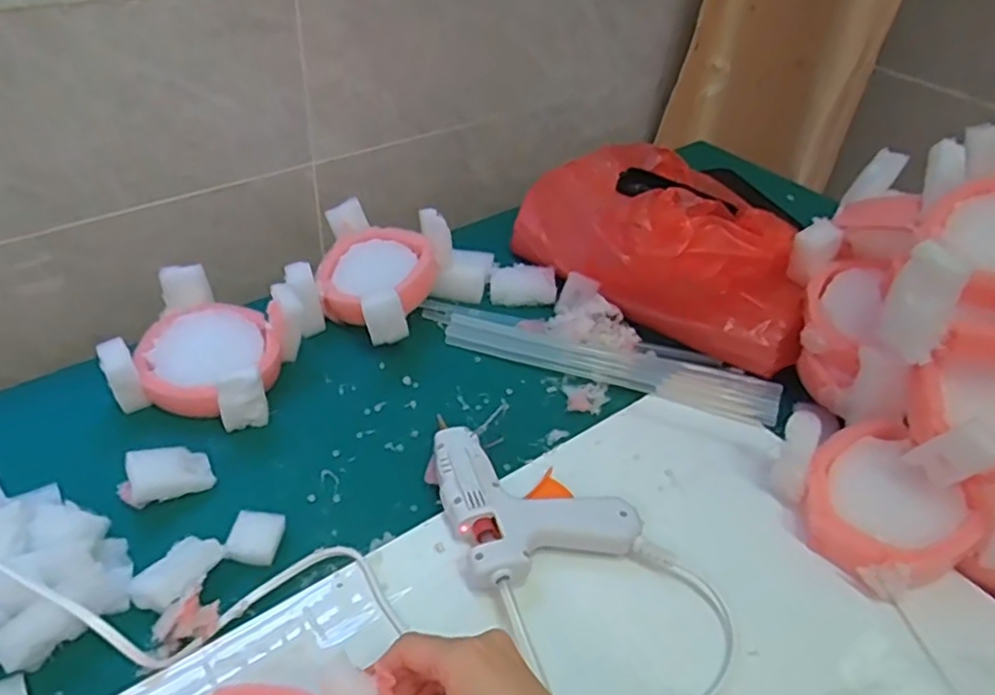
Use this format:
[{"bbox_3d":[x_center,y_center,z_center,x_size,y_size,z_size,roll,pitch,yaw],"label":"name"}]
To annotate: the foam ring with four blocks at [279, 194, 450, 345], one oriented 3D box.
[{"bbox_3d":[-0.110,-0.055,0.588,0.116,0.066,0.147,12,42,5],"label":"foam ring with four blocks"}]

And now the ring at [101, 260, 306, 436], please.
[{"bbox_3d":[-0.215,-0.003,0.526,0.119,0.051,0.122,11,42,3],"label":"ring"}]

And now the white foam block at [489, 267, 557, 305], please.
[{"bbox_3d":[0.023,-0.056,0.637,0.060,0.022,0.030,3,42,-5],"label":"white foam block"}]

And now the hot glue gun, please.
[{"bbox_3d":[0.017,0.091,0.450,0.108,0.027,0.126,-10,45,-19],"label":"hot glue gun"}]

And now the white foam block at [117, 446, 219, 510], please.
[{"bbox_3d":[-0.214,0.080,0.444,0.053,0.028,0.025,-16,47,-24],"label":"white foam block"}]

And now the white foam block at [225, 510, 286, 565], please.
[{"bbox_3d":[-0.148,0.117,0.425,0.028,0.012,0.032,7,42,-1],"label":"white foam block"}]

